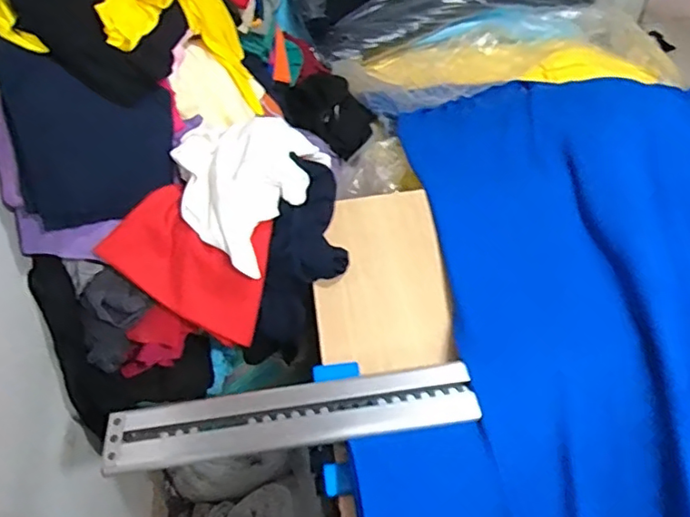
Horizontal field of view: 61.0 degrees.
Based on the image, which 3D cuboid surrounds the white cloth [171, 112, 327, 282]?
[{"bbox_3d":[-0.169,-0.135,1.036,0.245,0.092,0.351,-2,49,3],"label":"white cloth"}]

